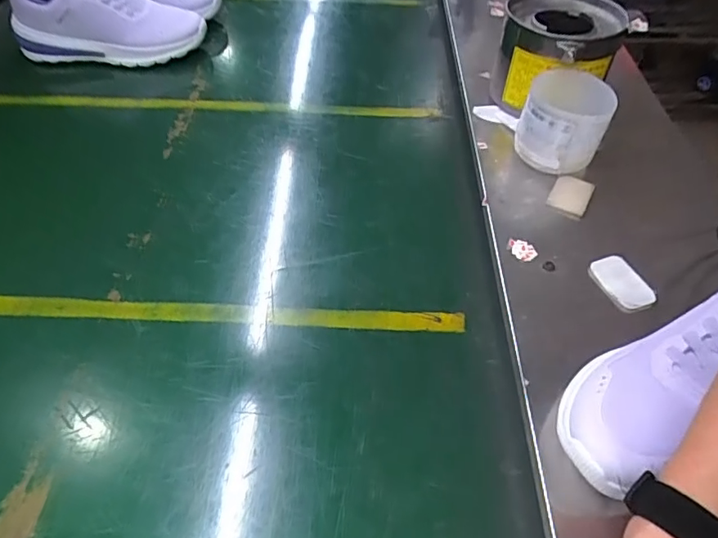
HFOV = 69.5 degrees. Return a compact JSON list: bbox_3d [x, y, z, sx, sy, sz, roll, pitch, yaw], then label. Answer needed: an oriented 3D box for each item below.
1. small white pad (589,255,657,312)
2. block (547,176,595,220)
[{"bbox_3d":[0.253,0.014,0.499,0.041,0.009,0.060,-14,53,-13],"label":"small white pad"},{"bbox_3d":[0.237,-0.082,0.580,0.040,0.014,0.054,24,54,17],"label":"block"}]

